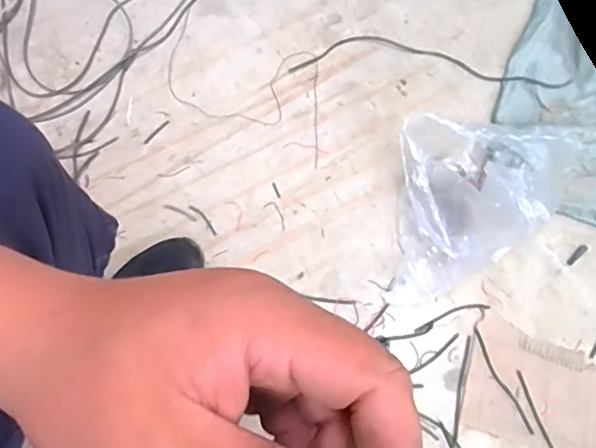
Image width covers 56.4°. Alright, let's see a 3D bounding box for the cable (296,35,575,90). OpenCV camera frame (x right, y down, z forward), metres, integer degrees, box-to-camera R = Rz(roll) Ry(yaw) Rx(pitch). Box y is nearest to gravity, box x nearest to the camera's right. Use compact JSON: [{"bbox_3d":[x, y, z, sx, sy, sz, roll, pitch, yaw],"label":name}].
[{"bbox_3d":[0.218,-0.271,0.918,0.454,0.004,0.079,3,70,-2],"label":"cable"}]

